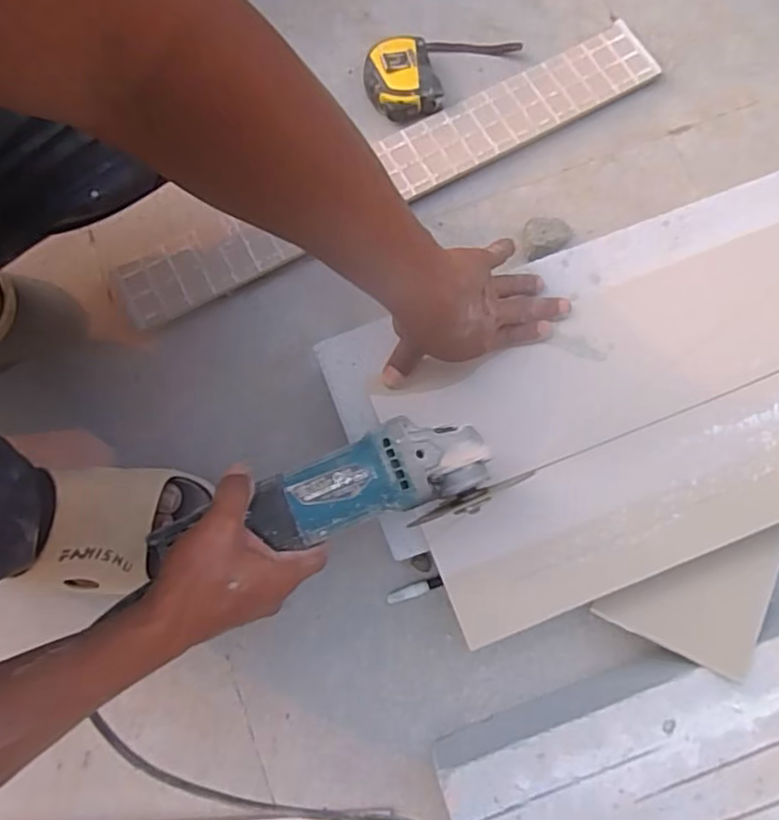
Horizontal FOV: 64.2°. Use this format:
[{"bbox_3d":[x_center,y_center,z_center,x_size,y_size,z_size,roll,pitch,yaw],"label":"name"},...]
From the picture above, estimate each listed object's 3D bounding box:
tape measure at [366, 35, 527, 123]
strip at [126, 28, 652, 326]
[{"bbox_3d":[0.057,-0.354,0.637,0.169,0.037,0.081,-26,81,-5],"label":"tape measure"},{"bbox_3d":[0.007,-0.239,0.619,0.581,0.015,0.072,-29,82,-7],"label":"strip"}]

